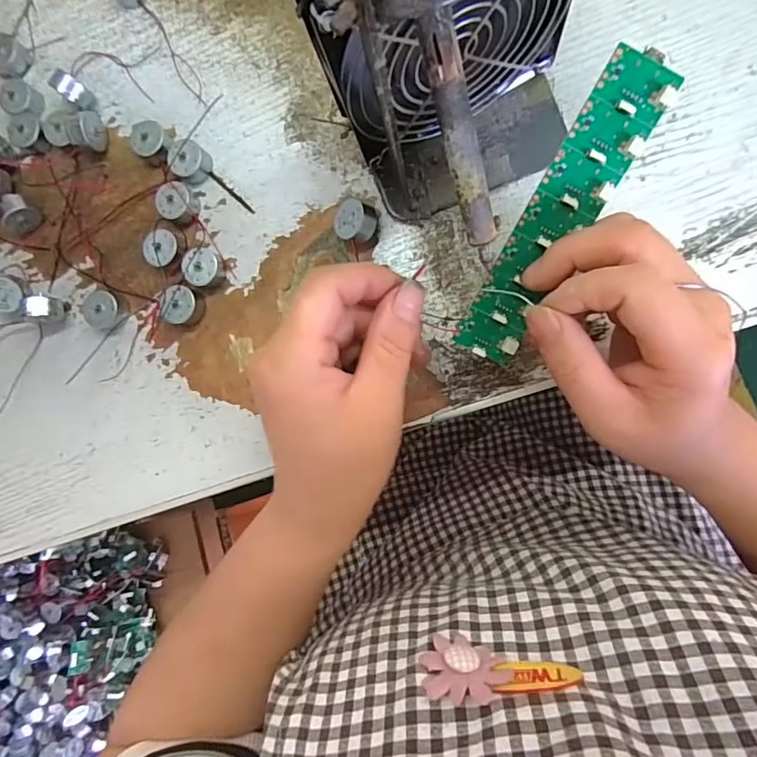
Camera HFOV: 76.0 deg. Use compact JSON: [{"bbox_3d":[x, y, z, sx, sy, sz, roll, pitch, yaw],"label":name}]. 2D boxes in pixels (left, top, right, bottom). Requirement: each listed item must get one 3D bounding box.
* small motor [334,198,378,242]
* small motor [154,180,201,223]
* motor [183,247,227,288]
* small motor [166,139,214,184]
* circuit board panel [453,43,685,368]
[{"bbox_3d":[-0.013,-0.091,0.286,0.024,0.020,0.022,0,87,9],"label":"small motor"},{"bbox_3d":[-0.127,-0.111,0.307,0.022,0.016,0.022,0,87,9],"label":"small motor"},{"bbox_3d":[-0.109,-0.069,0.303,0.021,0.014,0.022,0,87,9],"label":"motor"},{"bbox_3d":[-0.119,-0.138,0.307,0.020,0.016,0.023,34,93,9],"label":"small motor"},{"bbox_3d":[0.079,-0.069,0.215,0.029,0.004,0.135,25,114,-5],"label":"circuit board panel"}]

